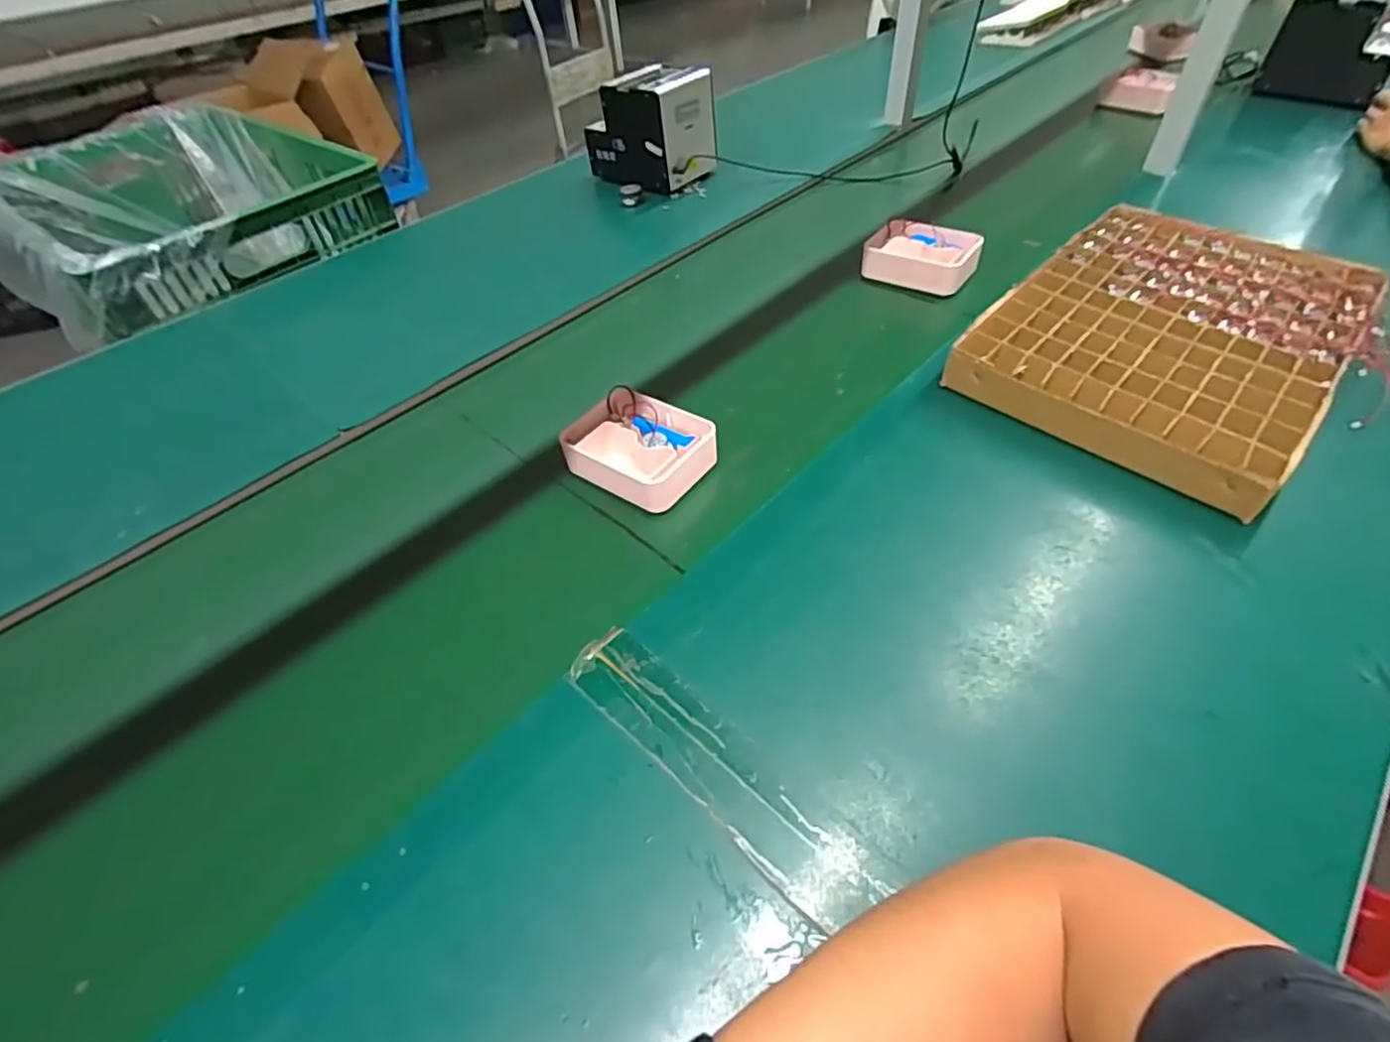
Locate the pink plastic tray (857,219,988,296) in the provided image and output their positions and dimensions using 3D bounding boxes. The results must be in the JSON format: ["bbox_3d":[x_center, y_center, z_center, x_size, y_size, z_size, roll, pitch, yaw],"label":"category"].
[{"bbox_3d":[0.285,-0.337,0.828,0.134,0.043,0.097,27,55,23],"label":"pink plastic tray"}]

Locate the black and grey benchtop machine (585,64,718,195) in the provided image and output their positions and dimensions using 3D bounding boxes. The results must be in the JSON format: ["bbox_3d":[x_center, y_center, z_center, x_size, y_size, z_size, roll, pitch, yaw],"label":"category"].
[{"bbox_3d":[-0.073,-0.641,1.059,0.183,0.142,0.126,33,54,30],"label":"black and grey benchtop machine"}]

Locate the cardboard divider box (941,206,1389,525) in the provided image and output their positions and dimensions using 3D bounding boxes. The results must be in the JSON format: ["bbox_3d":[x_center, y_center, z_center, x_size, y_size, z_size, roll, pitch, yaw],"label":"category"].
[{"bbox_3d":[0.495,-0.196,0.675,0.419,0.046,0.301,-39,55,-25],"label":"cardboard divider box"}]

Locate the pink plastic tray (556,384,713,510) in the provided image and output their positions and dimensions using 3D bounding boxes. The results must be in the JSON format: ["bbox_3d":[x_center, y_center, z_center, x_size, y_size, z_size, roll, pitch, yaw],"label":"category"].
[{"bbox_3d":[-0.054,-0.072,0.628,0.135,0.036,0.105,26,55,22],"label":"pink plastic tray"}]

